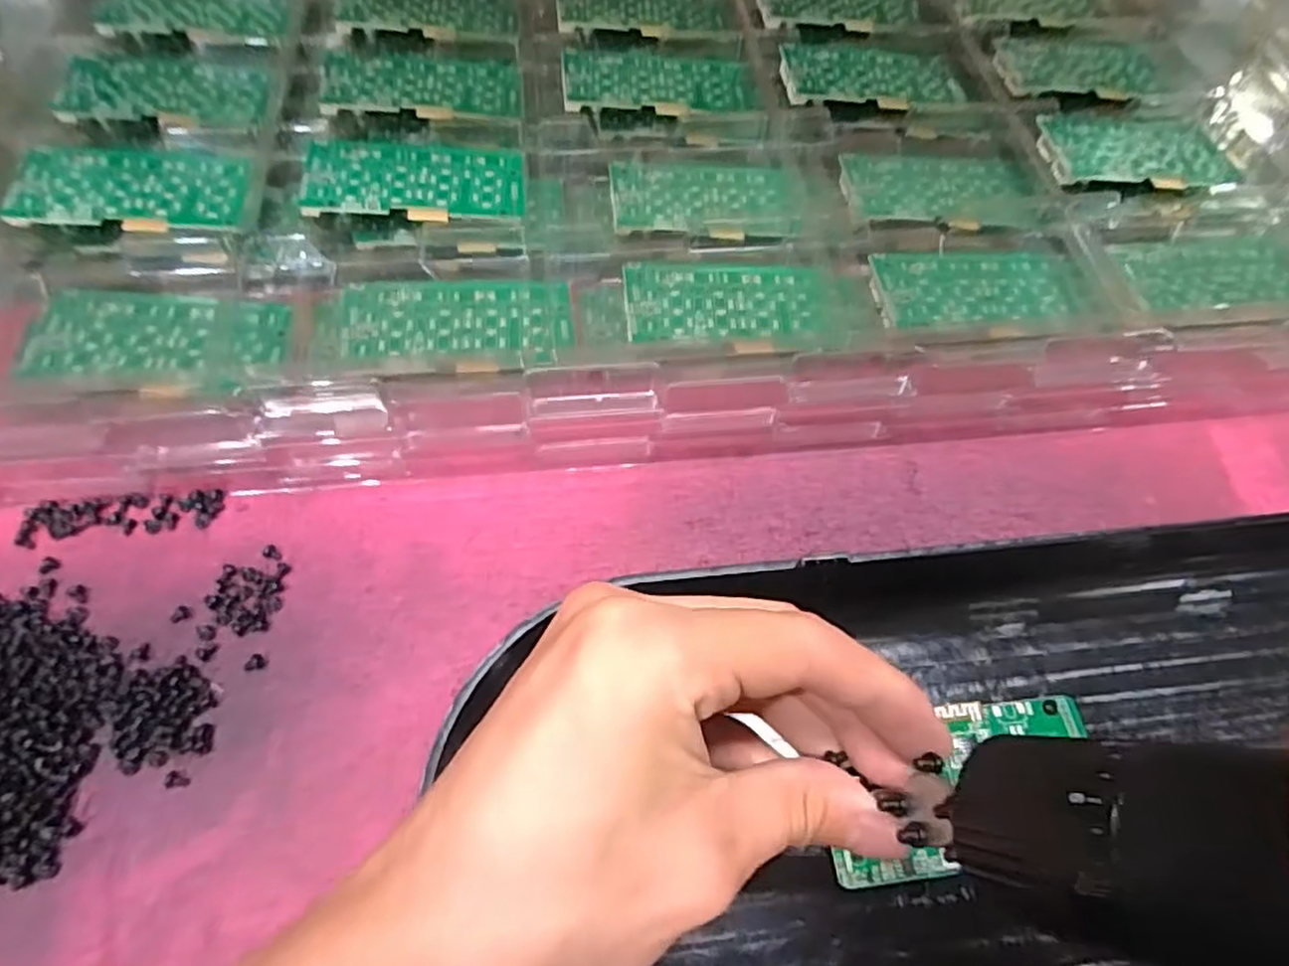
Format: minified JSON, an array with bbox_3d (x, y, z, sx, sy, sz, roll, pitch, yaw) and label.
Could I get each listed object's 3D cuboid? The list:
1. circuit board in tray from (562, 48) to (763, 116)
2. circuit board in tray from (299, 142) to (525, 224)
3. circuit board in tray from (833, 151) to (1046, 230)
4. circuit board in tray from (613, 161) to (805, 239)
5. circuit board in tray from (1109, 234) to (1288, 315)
[{"bbox_3d":[0.009,-0.206,0.362,0.099,0.015,0.052,0,66,-4],"label":"circuit board in tray"},{"bbox_3d":[-0.101,-0.137,0.314,0.091,0.011,0.048,-3,66,-3],"label":"circuit board in tray"},{"bbox_3d":[0.149,-0.146,0.351,0.100,0.010,0.046,0,66,-4],"label":"circuit board in tray"},{"bbox_3d":[0.032,-0.138,0.341,0.093,0.010,0.051,-4,66,-6],"label":"circuit board in tray"},{"bbox_3d":[0.265,-0.099,0.330,0.089,0.010,0.043,-9,67,-8],"label":"circuit board in tray"}]

